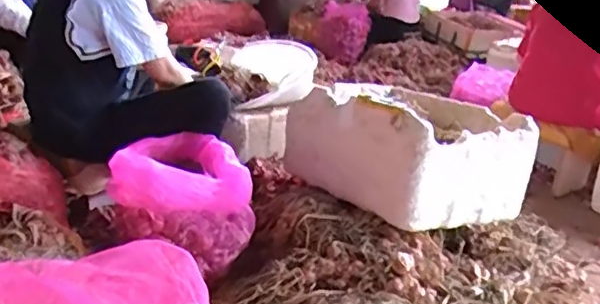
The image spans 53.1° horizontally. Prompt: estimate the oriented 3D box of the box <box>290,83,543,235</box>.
[{"bbox_3d":[0.295,-0.047,1.708,0.465,0.272,0.594,-11,27,-31],"label":"box"}]

